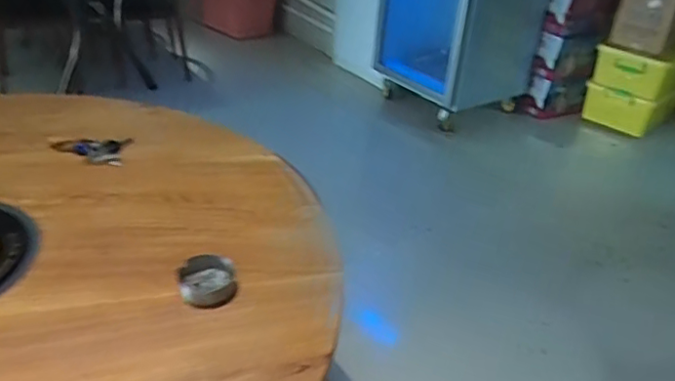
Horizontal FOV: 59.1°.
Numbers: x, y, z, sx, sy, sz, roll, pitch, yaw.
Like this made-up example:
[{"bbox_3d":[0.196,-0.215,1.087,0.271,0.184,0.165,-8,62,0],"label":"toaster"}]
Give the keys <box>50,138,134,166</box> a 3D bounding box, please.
[{"bbox_3d":[-0.461,-0.077,1.134,0.140,0.026,0.094,-11,36,-25],"label":"keys"}]

